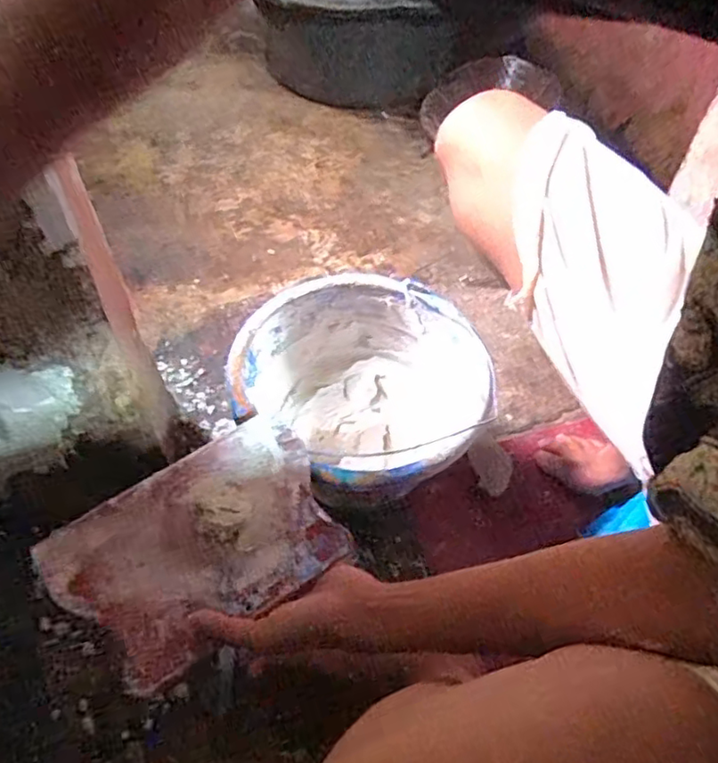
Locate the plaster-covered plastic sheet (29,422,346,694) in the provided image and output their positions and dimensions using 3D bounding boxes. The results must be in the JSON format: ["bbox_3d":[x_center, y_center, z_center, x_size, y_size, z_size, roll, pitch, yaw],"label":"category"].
[{"bbox_3d":[-0.116,0.116,0.453,0.197,0.014,0.138,-30,59,-24],"label":"plaster-covered plastic sheet"}]

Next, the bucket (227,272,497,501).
[{"bbox_3d":[-0.004,0.021,0.634,0.233,0.142,0.230,0,53,0],"label":"bucket"}]

